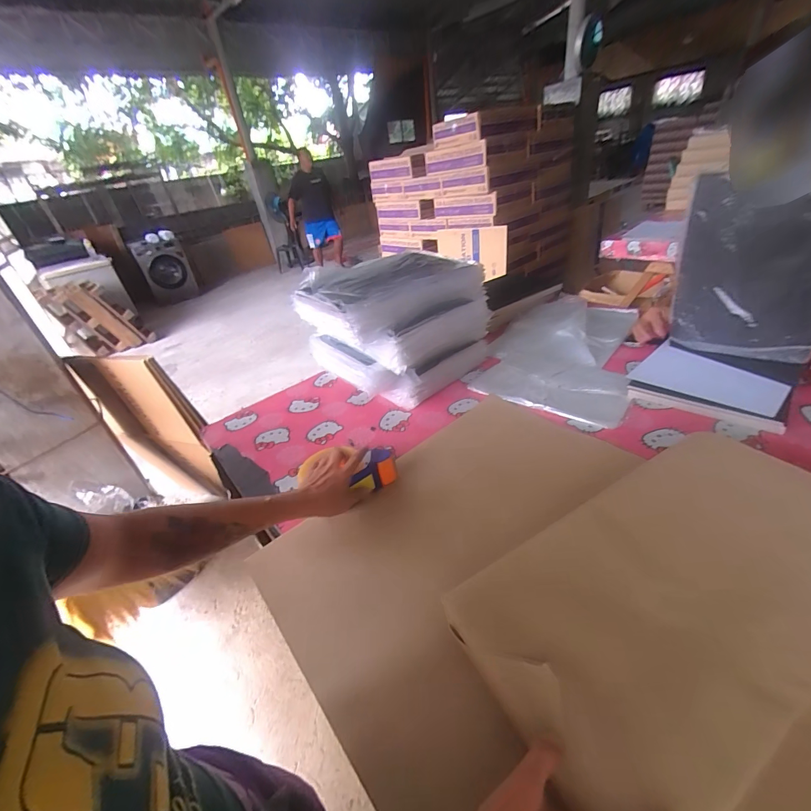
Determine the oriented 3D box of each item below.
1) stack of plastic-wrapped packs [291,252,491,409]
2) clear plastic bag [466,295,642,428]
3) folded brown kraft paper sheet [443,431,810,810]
[{"bbox_3d":[-0.022,-0.203,0.985,0.383,0.285,0.318,-31,39,-29],"label":"stack of plastic-wrapped packs"},{"bbox_3d":[0.439,-0.179,1.065,0.356,0.051,0.690,10,38,27],"label":"clear plastic bag"},{"bbox_3d":[0.329,0.189,0.435,0.520,0.035,0.253,-26,37,-17],"label":"folded brown kraft paper sheet"}]

